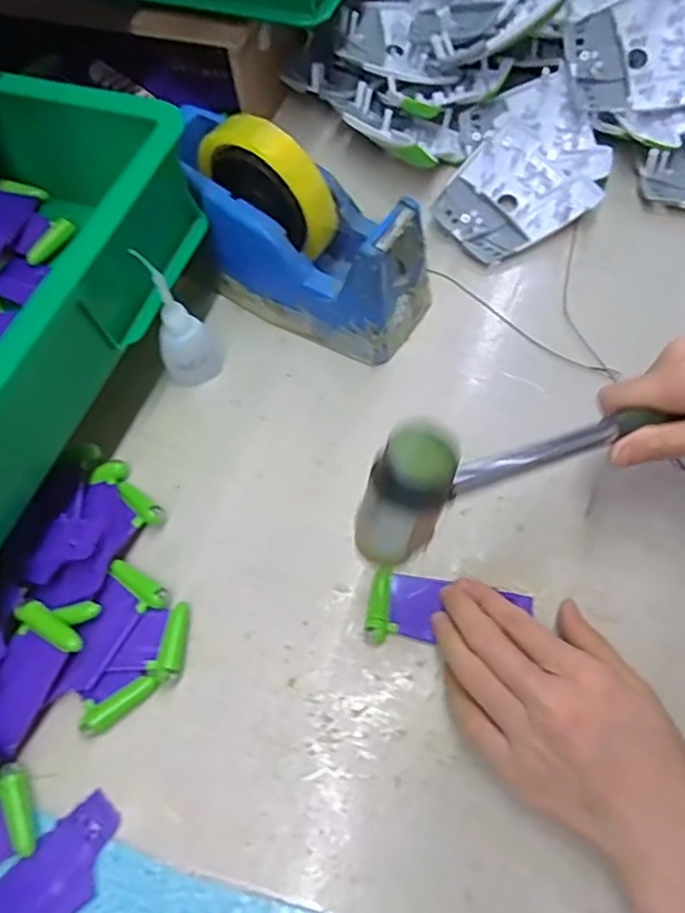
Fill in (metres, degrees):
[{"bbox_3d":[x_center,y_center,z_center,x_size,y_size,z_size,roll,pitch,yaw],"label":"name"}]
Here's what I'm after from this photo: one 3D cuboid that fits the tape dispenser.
[{"bbox_3d":[-0.035,-0.153,0.430,0.187,0.117,0.078,24,67,15],"label":"tape dispenser"}]

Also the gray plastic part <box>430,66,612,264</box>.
[{"bbox_3d":[0.150,-0.223,0.499,0.100,0.033,0.163,30,69,17],"label":"gray plastic part"}]

